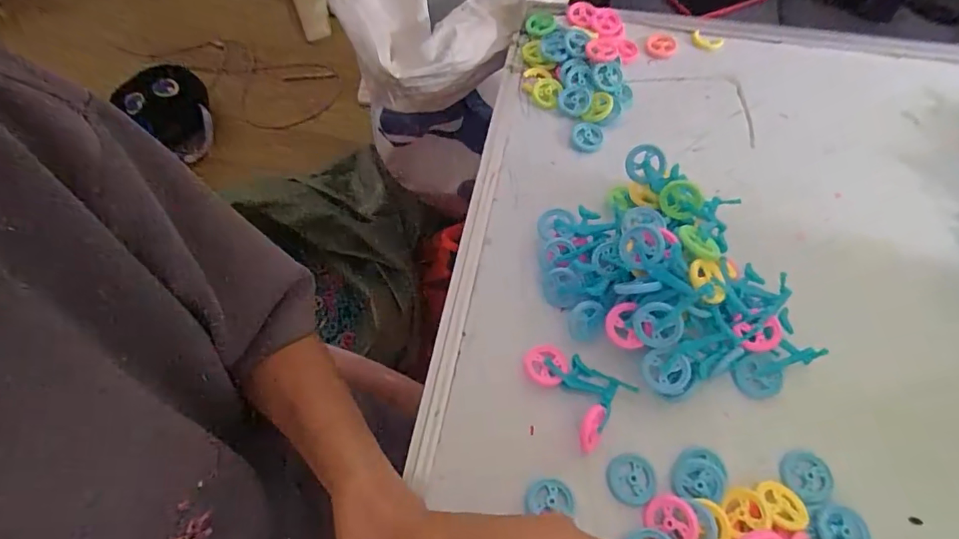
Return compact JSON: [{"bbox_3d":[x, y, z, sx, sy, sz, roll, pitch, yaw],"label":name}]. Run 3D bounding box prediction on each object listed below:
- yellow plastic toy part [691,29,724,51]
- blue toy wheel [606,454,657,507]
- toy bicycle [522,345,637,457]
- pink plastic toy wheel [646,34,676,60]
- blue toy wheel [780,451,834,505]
[{"bbox_3d":[0.224,-0.226,0.485,0.032,0.004,0.021,20,65,11],"label":"yellow plastic toy part"},{"bbox_3d":[0.096,0.132,0.309,0.030,0.004,0.029,-1,63,1],"label":"blue toy wheel"},{"bbox_3d":[0.061,0.076,0.328,0.069,0.023,0.051,39,70,19],"label":"toy bicycle"},{"bbox_3d":[0.178,-0.219,0.483,0.030,0.004,0.028,-1,76,-5],"label":"pink plastic toy wheel"},{"bbox_3d":[0.205,0.129,0.308,0.029,0.005,0.028,-1,63,1],"label":"blue toy wheel"}]

